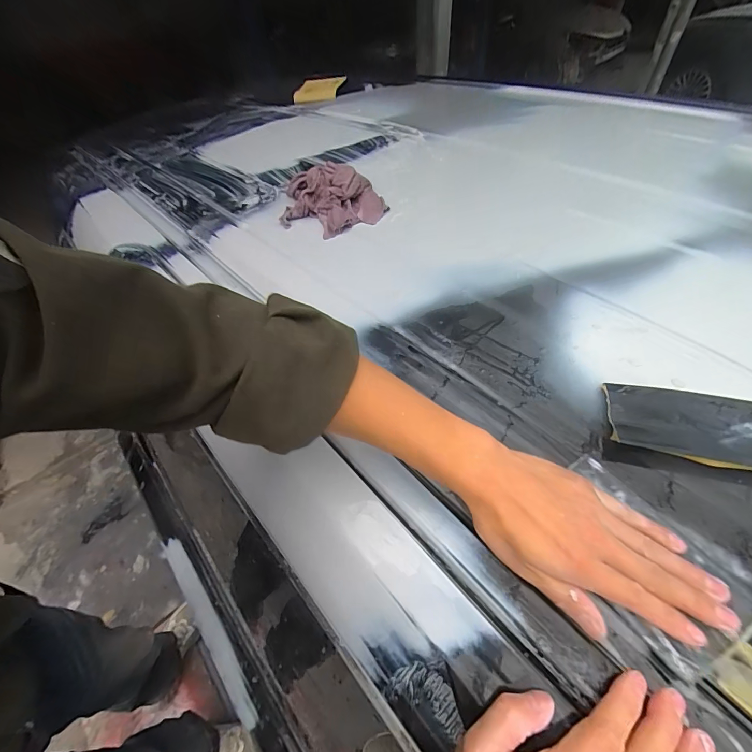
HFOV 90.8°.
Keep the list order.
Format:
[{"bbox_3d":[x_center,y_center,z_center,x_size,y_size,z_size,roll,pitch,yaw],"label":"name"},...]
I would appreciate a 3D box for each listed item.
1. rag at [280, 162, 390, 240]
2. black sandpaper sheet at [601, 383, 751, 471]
[{"bbox_3d":[-0.082,-0.303,0.623,0.168,0.058,0.172,-16,50,-8],"label":"rag"},{"bbox_3d":[0.280,0.042,0.323,0.139,0.007,0.074,8,50,12],"label":"black sandpaper sheet"}]

